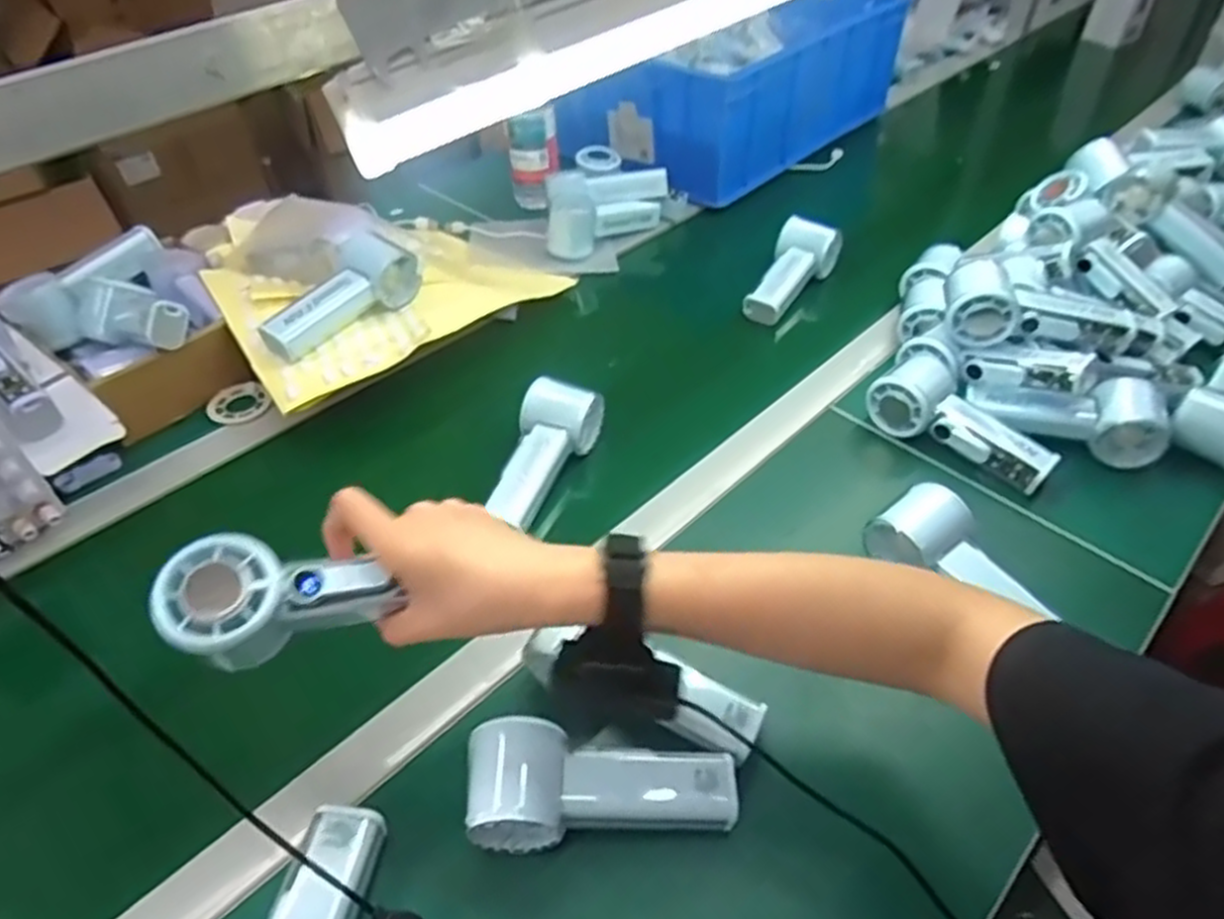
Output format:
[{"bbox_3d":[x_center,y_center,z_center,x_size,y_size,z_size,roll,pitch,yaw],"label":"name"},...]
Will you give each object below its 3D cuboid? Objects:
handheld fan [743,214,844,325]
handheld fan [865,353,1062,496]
[{"bbox_3d":[0.188,-0.201,0.821,0.060,0.053,0.133,29,65,28],"label":"handheld fan"},{"bbox_3d":[0.292,-0.029,0.641,0.151,0.057,0.050,35,54,16],"label":"handheld fan"}]

